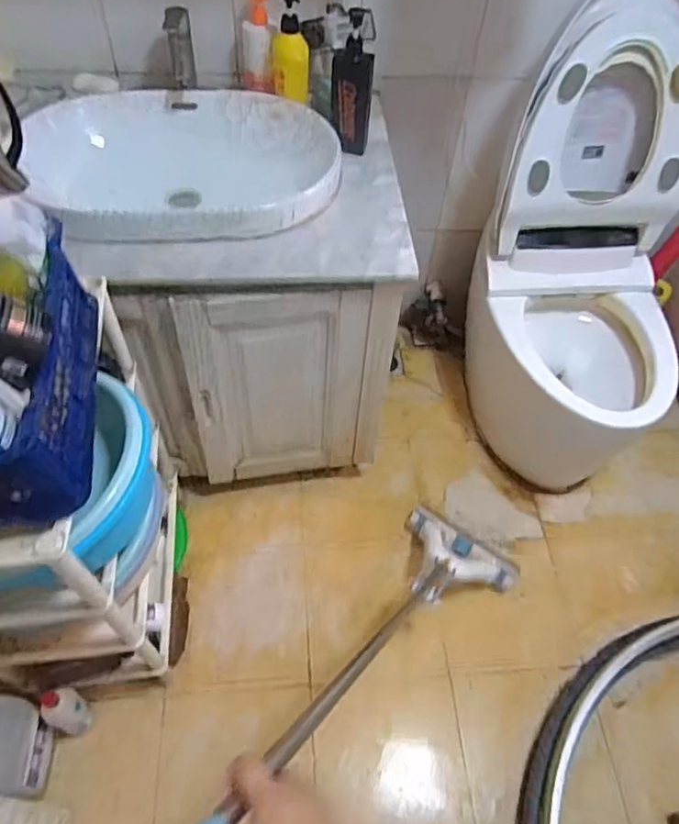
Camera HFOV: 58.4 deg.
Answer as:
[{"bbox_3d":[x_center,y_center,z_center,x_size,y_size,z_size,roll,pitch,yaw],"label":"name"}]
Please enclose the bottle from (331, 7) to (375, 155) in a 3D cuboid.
[{"bbox_3d":[0.023,-0.587,1.100,0.072,0.225,0.057,6,54,0],"label":"bottle"}]

